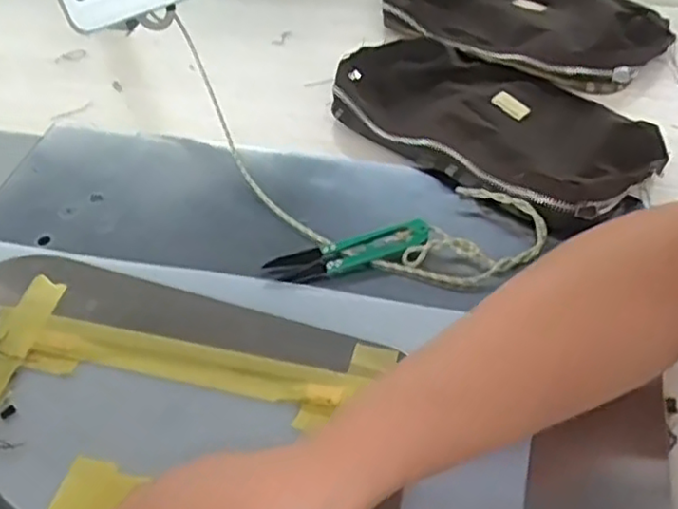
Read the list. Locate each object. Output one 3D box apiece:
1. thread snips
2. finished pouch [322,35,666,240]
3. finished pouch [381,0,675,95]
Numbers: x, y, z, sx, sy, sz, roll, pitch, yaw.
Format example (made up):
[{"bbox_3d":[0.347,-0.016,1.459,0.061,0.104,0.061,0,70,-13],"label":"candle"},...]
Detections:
[{"bbox_3d":[0.007,-0.003,0.423,0.099,0.020,0.023,-13,49,-7],"label":"thread snips"},{"bbox_3d":[0.117,-0.112,0.508,0.250,0.028,0.156,34,59,29],"label":"finished pouch"},{"bbox_3d":[0.166,-0.223,0.614,0.253,0.018,0.148,27,56,25],"label":"finished pouch"}]

